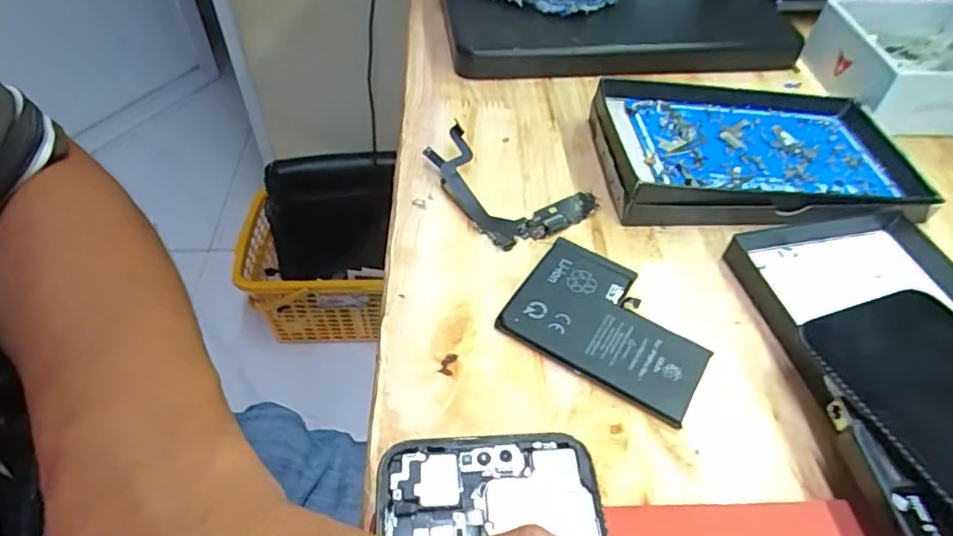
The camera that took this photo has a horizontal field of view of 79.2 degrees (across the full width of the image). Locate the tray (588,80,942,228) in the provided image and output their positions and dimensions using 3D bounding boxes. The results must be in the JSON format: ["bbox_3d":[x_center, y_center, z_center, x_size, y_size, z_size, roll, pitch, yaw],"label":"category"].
[{"bbox_3d":[0.160,-0.066,0.328,0.171,0.032,0.098,0,49,-2],"label":"tray"}]

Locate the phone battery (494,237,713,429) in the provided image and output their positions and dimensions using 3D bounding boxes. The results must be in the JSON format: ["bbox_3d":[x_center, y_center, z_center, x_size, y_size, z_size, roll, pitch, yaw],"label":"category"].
[{"bbox_3d":[0.062,0.025,0.266,0.088,0.008,0.063,28,53,20],"label":"phone battery"}]

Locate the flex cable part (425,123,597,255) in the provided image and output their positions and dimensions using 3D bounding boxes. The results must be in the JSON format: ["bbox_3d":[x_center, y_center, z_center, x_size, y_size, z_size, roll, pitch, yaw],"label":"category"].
[{"bbox_3d":[0.016,-0.050,0.322,0.063,0.020,0.091,-31,57,-26],"label":"flex cable part"}]

